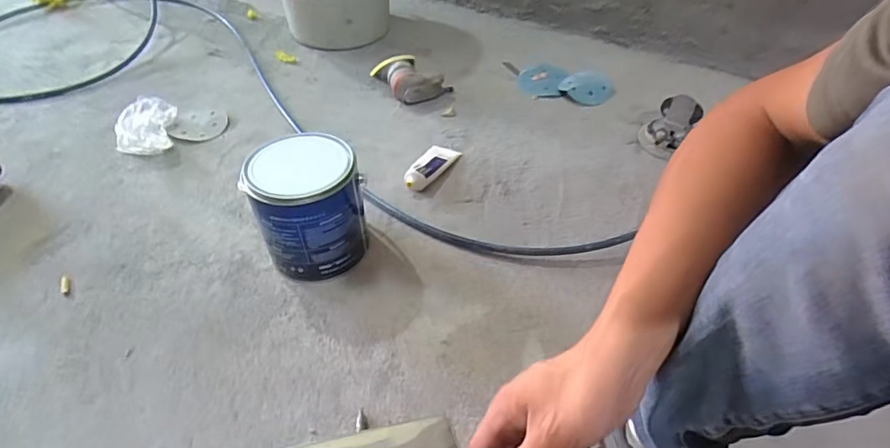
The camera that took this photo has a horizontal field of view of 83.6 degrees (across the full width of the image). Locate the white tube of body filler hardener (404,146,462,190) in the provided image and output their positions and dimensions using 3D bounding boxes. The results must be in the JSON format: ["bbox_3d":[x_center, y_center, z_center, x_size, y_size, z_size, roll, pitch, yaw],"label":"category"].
[{"bbox_3d":[-0.026,-0.101,0.892,0.055,0.029,0.154,20,37,16],"label":"white tube of body filler hardener"}]

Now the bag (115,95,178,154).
[{"bbox_3d":[-0.565,-0.187,0.938,0.095,0.041,0.162,-12,46,-13],"label":"bag"}]

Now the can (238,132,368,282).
[{"bbox_3d":[-0.191,-0.021,0.711,0.141,0.161,0.137,1,45,-1],"label":"can"}]

